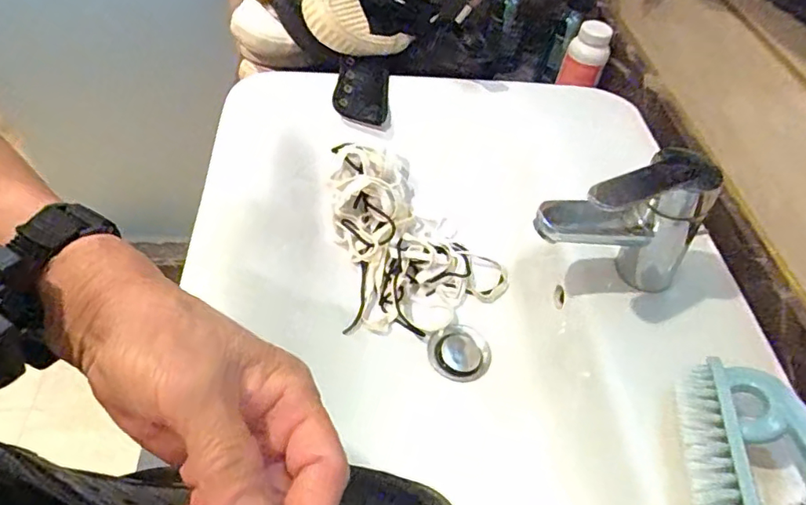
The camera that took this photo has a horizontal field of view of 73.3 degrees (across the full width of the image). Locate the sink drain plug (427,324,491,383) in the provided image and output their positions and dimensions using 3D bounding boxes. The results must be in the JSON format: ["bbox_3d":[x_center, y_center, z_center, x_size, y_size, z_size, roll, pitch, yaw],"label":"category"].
[{"bbox_3d":[0.056,0.097,0.526,0.056,0.009,0.058,0,54,0],"label":"sink drain plug"}]

